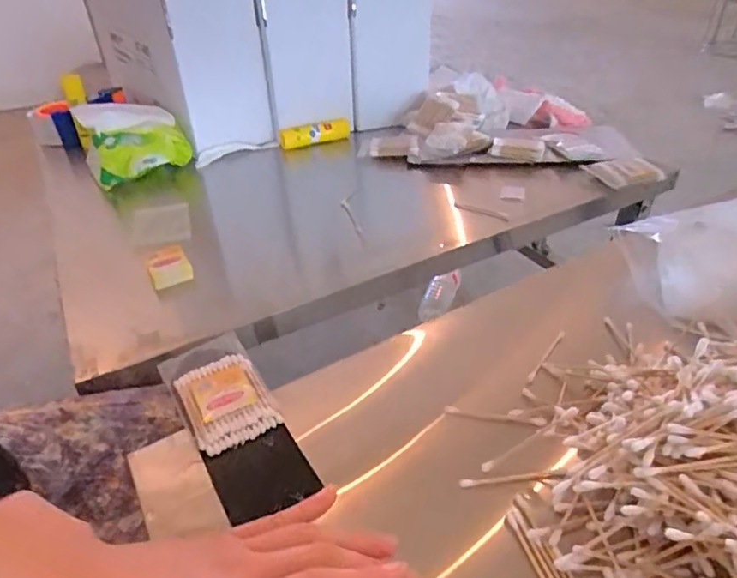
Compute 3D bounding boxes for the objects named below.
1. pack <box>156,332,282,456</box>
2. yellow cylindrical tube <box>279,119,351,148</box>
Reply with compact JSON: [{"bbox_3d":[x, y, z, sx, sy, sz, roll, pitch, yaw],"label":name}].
[{"bbox_3d":[-0.117,0.076,0.413,0.061,0.012,0.116,-24,42,-26],"label":"pack"},{"bbox_3d":[-0.084,-0.248,0.845,0.112,0.023,0.024,-12,38,-12],"label":"yellow cylindrical tube"}]

